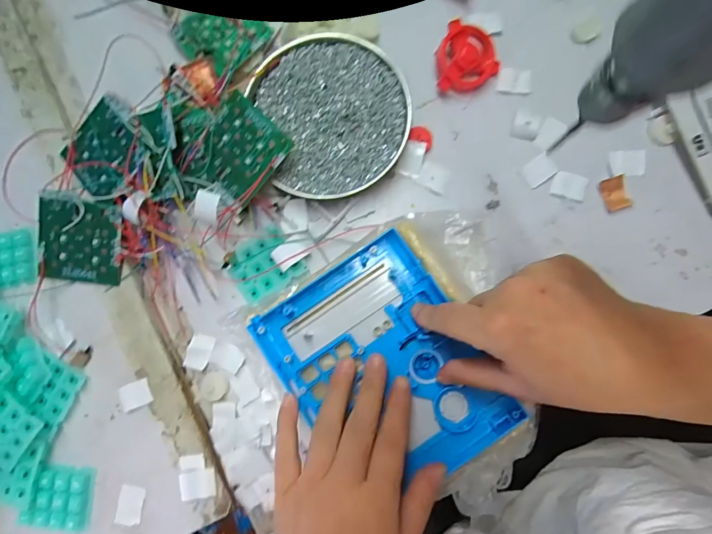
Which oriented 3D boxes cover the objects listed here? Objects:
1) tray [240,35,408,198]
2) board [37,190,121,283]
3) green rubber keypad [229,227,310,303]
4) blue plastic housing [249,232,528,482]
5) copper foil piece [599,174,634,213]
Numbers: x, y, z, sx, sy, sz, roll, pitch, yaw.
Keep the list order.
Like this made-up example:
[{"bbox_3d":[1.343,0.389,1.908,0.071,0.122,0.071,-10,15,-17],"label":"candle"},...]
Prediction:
[{"bbox_3d":[-0.019,-0.129,0.318,0.119,0.024,0.131,-19,84,2],"label":"tray"},{"bbox_3d":[-0.231,-0.023,0.314,0.071,0.004,0.070,10,99,4],"label":"board"},{"bbox_3d":[-0.076,-0.003,0.317,0.059,0.007,0.047,-33,84,1],"label":"green rubber keypad"},{"bbox_3d":[0.020,0.074,0.275,0.130,0.019,0.163,-33,84,0],"label":"blue plastic housing"},{"bbox_3d":[0.213,-0.060,0.307,0.020,0.005,0.027,-19,84,2],"label":"copper foil piece"}]

